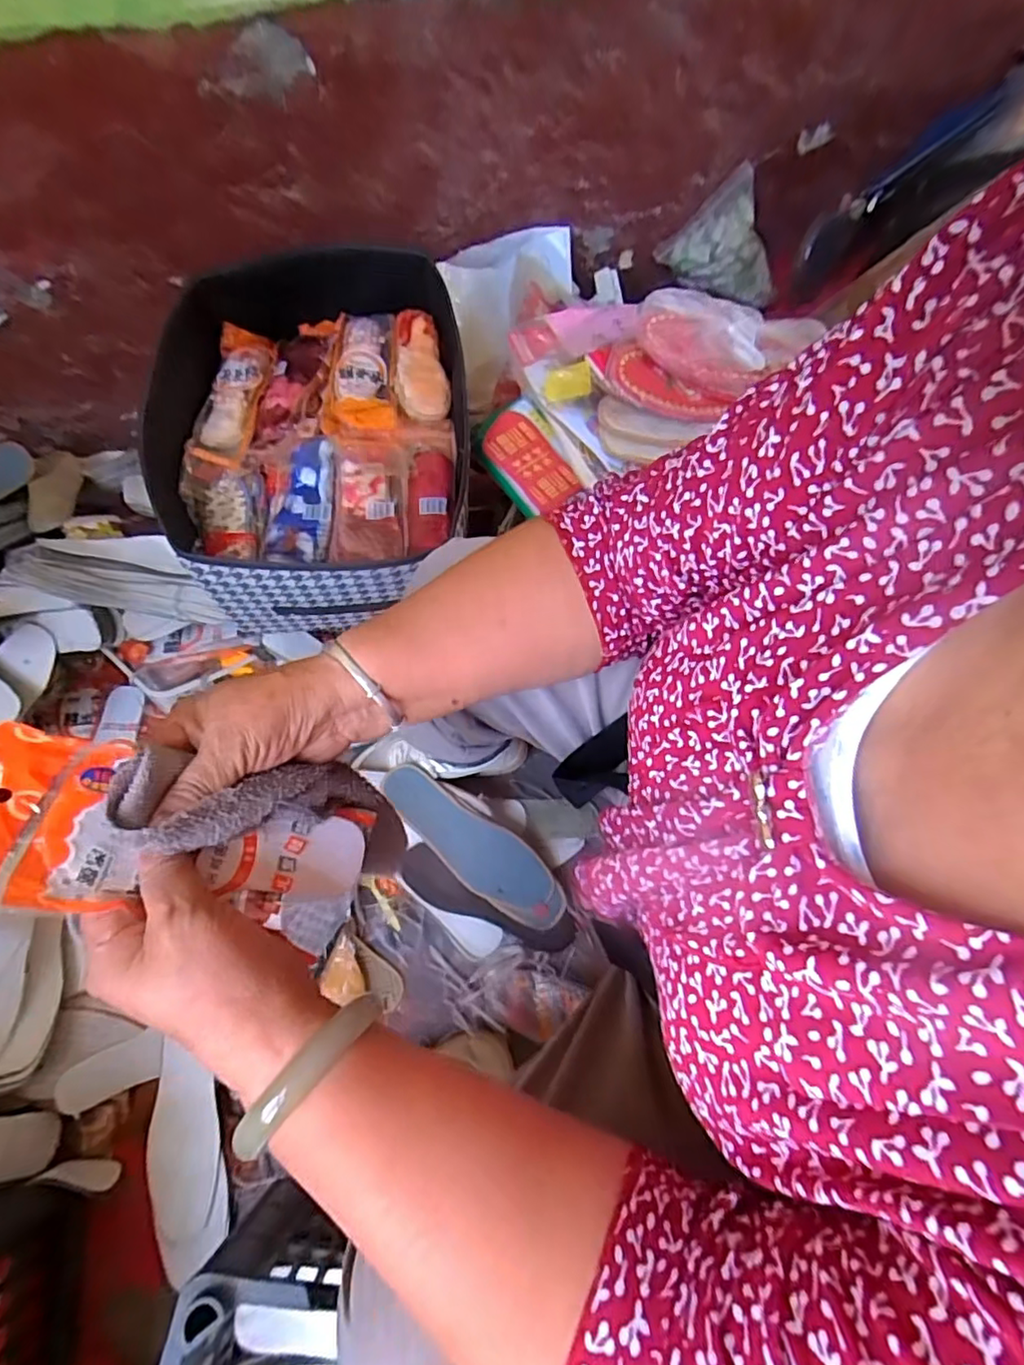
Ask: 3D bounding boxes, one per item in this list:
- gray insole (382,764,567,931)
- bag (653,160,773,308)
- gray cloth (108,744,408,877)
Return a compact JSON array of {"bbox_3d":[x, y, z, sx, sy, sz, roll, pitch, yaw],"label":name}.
[{"bbox_3d":[-0.048,0.205,0.764,0.271,0.021,0.083,41,70,-3],"label":"gray insole"},{"bbox_3d":[0.415,-0.860,1.190,0.253,0.180,0.103,-18,69,-11],"label":"bag"},{"bbox_3d":[-0.117,0.071,0.328,0.027,0.171,0.055,-20,63,32],"label":"gray cloth"}]

